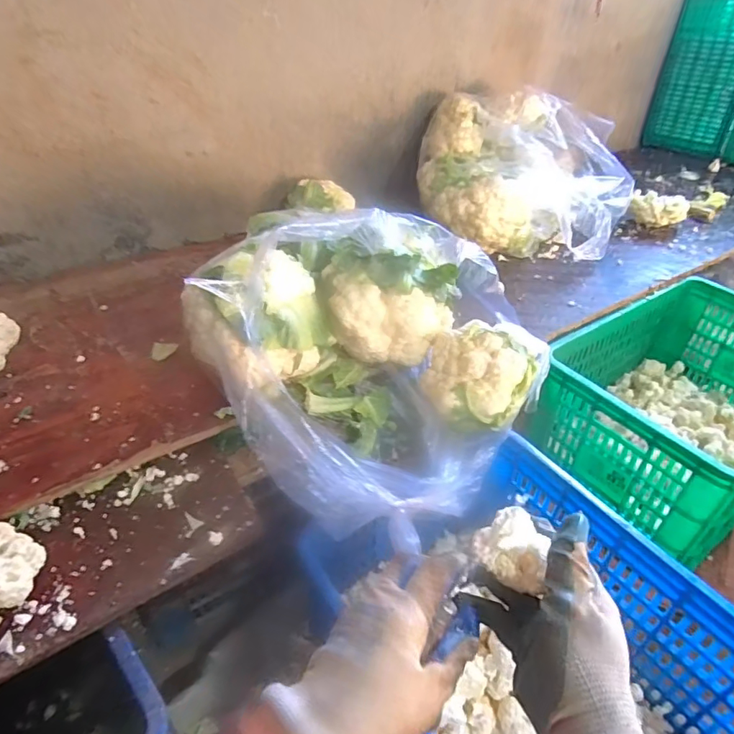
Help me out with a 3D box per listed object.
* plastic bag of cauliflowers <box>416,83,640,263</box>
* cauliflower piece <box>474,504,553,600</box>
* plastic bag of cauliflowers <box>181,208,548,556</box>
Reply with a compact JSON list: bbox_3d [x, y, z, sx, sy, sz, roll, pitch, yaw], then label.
[{"bbox_3d":[0.377,-0.464,1.206,0.502,0.243,0.484,6,39,6],"label":"plastic bag of cauliflowers"},{"bbox_3d":[0.105,0.132,0.366,0.048,0.027,0.048,11,40,12],"label":"cauliflower piece"},{"bbox_3d":[0.049,-0.029,0.688,0.467,0.263,0.350,-31,49,-33],"label":"plastic bag of cauliflowers"}]

